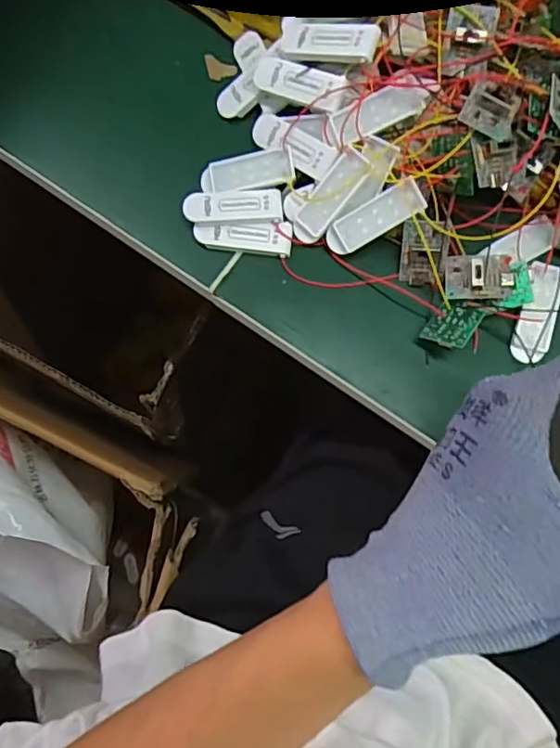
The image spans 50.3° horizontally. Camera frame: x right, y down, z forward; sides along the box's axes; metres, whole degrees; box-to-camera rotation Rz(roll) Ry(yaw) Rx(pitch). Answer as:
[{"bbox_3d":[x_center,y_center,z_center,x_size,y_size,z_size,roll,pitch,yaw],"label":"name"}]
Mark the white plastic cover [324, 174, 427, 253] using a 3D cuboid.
[{"bbox_3d":[0.053,-0.088,0.340,0.057,0.007,0.020,-29,102,13],"label":"white plastic cover"}]

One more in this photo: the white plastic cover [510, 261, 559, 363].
[{"bbox_3d":[0.148,-0.035,0.338,0.021,0.010,0.058,20,77,3],"label":"white plastic cover"}]

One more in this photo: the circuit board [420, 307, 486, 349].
[{"bbox_3d":[0.096,-0.027,0.334,0.026,0.004,0.033,22,60,31],"label":"circuit board"}]

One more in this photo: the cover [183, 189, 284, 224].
[{"bbox_3d":[-0.027,-0.098,0.347,0.056,0.005,0.019,-4,77,-2],"label":"cover"}]

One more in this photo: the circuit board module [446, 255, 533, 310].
[{"bbox_3d":[0.120,-0.053,0.336,0.049,0.011,0.028,7,77,0],"label":"circuit board module"}]

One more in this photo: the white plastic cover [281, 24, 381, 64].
[{"bbox_3d":[0.026,-0.185,0.334,0.057,0.008,0.020,15,76,20],"label":"white plastic cover"}]

